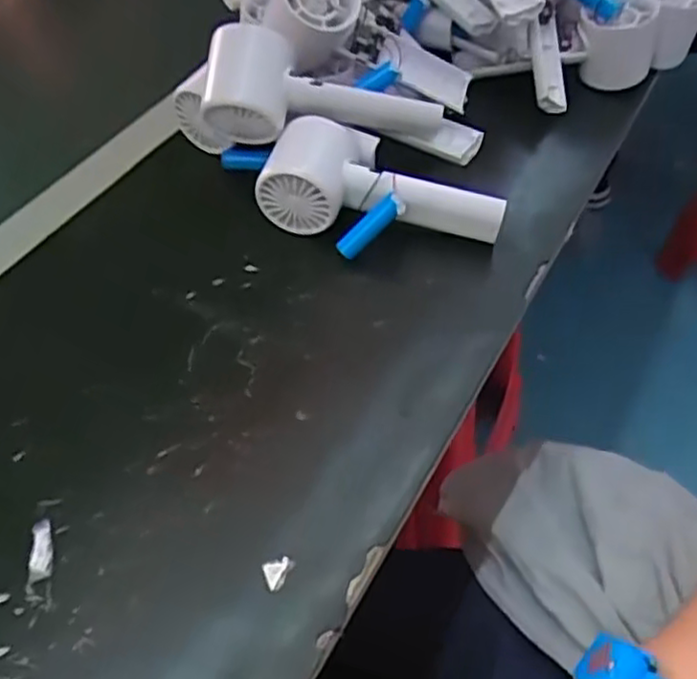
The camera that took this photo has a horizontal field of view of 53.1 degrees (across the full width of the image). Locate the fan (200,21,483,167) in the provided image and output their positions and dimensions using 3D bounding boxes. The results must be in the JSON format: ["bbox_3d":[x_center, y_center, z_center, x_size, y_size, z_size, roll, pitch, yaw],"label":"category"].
[{"bbox_3d":[-0.002,-0.149,0.463,0.190,0.070,0.049,11,51,-7],"label":"fan"}]

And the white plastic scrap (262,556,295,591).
[{"bbox_3d":[-0.032,0.109,0.326,0.014,0.004,0.013,-13,53,-10],"label":"white plastic scrap"}]

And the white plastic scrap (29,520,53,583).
[{"bbox_3d":[-0.148,0.100,0.336,0.011,0.004,0.031,-10,52,-7],"label":"white plastic scrap"}]

